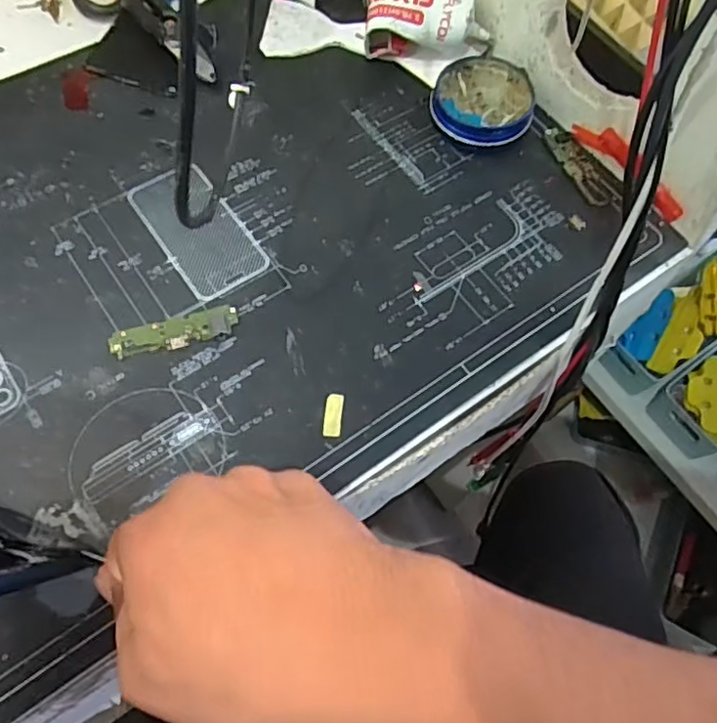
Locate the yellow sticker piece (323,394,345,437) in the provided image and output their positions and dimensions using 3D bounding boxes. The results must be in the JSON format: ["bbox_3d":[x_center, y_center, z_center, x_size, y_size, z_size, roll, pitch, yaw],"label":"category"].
[{"bbox_3d":[-0.012,0.027,0.316,0.009,0.004,0.022,5,67,1],"label":"yellow sticker piece"}]

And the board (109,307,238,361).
[{"bbox_3d":[-0.096,-0.016,0.327,0.066,0.004,0.018,-15,68,-9],"label":"board"}]

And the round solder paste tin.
[{"bbox_3d":[0.079,-0.164,0.394,0.063,0.022,0.064,1,66,-2],"label":"round solder paste tin"}]

